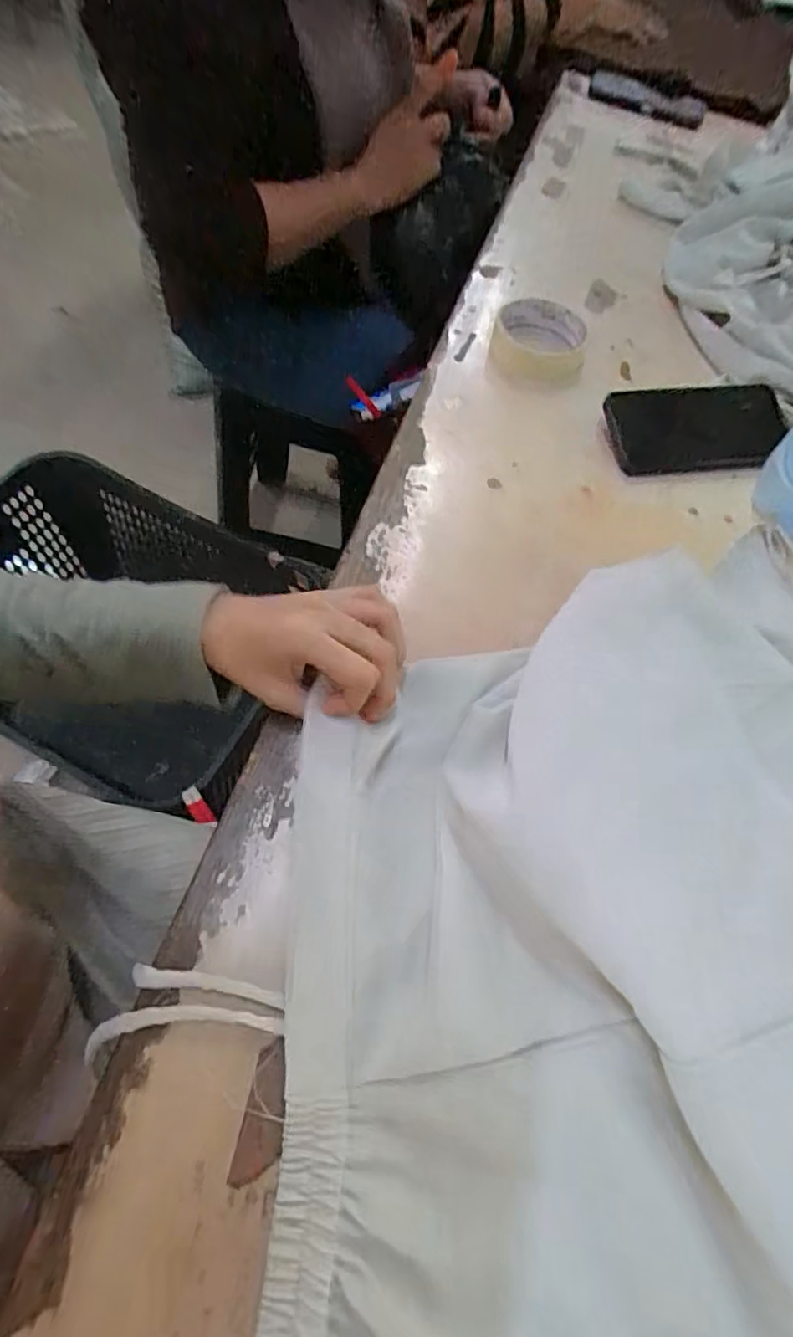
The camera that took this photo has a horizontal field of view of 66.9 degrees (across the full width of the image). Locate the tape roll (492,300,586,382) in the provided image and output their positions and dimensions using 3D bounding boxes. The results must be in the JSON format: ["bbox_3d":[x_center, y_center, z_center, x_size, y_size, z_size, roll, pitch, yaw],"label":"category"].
[{"bbox_3d":[0.134,-0.308,0.566,0.085,0.030,0.085,3,61,-5],"label":"tape roll"}]

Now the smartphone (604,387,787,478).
[{"bbox_3d":[0.258,-0.206,0.517,0.149,0.012,0.078,-4,83,-3],"label":"smartphone"}]

